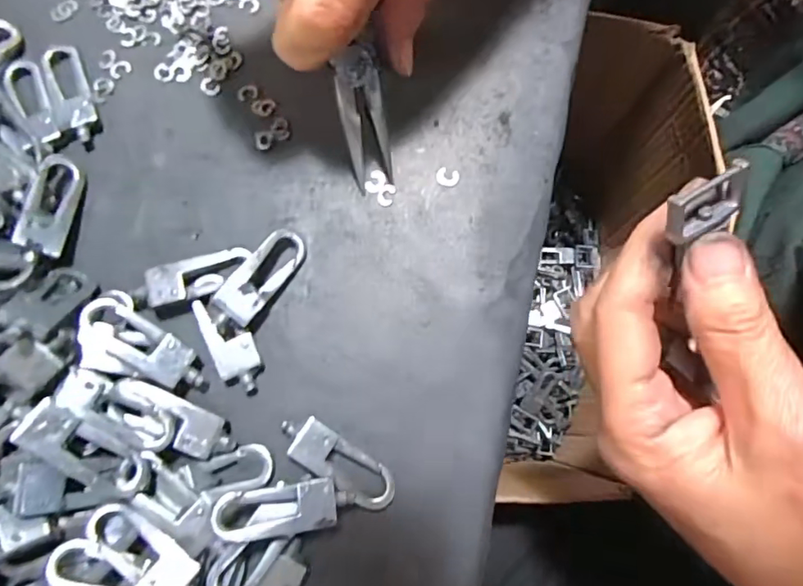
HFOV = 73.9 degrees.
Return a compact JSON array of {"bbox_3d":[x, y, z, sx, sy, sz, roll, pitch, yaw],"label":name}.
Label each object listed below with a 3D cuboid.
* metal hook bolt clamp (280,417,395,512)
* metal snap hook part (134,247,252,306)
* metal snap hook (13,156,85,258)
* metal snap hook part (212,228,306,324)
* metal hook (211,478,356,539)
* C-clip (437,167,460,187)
[{"bbox_3d":[-0.022,0.058,0.183,0.043,0.004,0.015,34,80,5],"label":"metal hook bolt clamp"},{"bbox_3d":[-0.074,-0.006,0.192,0.040,0.008,0.014,-17,80,-5],"label":"metal snap hook part"},{"bbox_3d":[-0.127,-0.032,0.193,0.017,0.008,0.038,21,59,-42],"label":"metal snap hook"},{"bbox_3d":[-0.050,-0.007,0.192,0.015,0.007,0.038,34,66,5],"label":"metal snap hook part"},{"bbox_3d":[-0.038,0.070,0.173,0.043,0.005,0.015,-3,77,-13],"label":"metal hook"},{"bbox_3d":[0.018,-0.045,0.206,0.009,0.004,0.007,19,79,2],"label":"C-clip"}]

